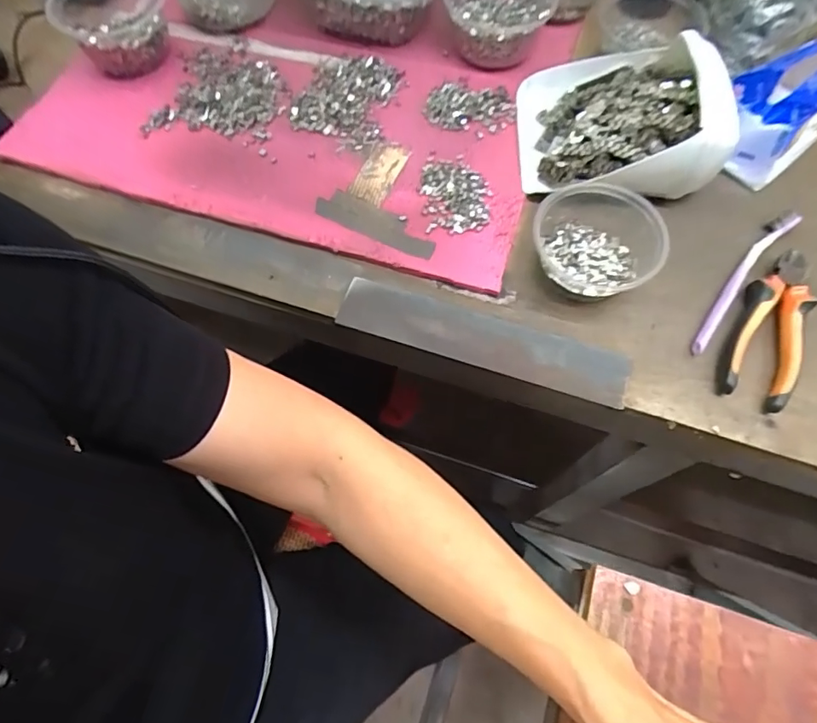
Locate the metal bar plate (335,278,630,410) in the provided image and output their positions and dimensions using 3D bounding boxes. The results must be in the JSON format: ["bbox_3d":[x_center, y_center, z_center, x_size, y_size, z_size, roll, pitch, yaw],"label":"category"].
[{"bbox_3d":[0.062,-0.020,0.444,0.246,0.011,0.051,17,64,9],"label":"metal bar plate"}]

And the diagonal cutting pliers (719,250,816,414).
[{"bbox_3d":[0.307,-0.031,0.438,0.053,0.022,0.147,25,68,11],"label":"diagonal cutting pliers"}]

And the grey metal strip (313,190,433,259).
[{"bbox_3d":[-0.028,-0.130,0.483,0.118,0.008,0.034,25,68,11],"label":"grey metal strip"}]

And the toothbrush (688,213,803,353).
[{"bbox_3d":[0.297,-0.075,0.459,0.018,0.011,0.180,39,72,16],"label":"toothbrush"}]

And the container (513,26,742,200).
[{"bbox_3d":[0.203,-0.234,0.490,0.184,0.073,0.156,4,66,2],"label":"container"}]

